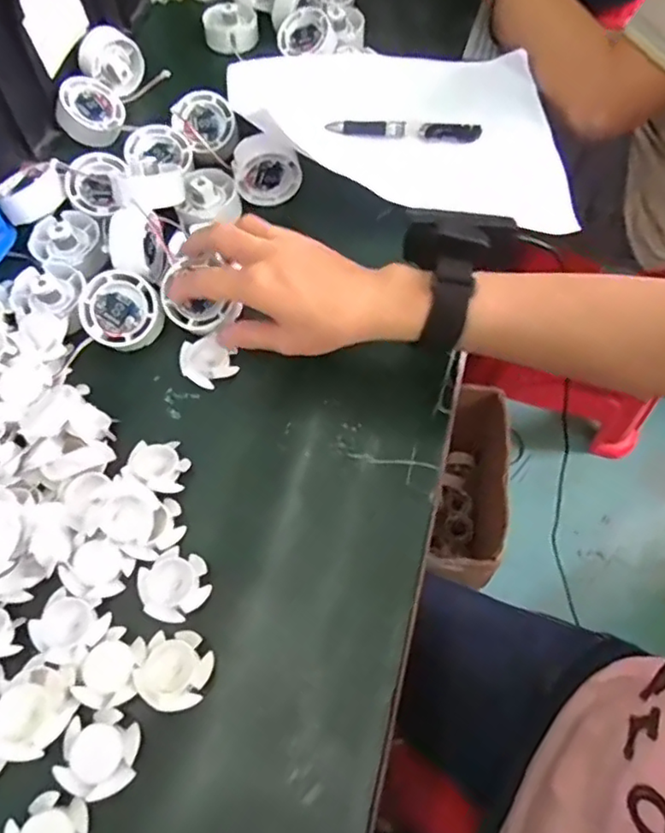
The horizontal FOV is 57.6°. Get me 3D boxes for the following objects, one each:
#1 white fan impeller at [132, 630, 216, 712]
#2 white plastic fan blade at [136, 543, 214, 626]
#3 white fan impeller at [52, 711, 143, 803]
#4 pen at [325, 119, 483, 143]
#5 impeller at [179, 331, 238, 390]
[{"bbox_3d":[-0.086,0.140,0.335,0.038,0.014,0.040,0,60,0],"label":"white fan impeller"},{"bbox_3d":[-0.093,0.099,0.356,0.040,0.011,0.036,-38,67,-19],"label":"white plastic fan blade"},{"bbox_3d":[-0.121,0.176,0.316,0.038,0.014,0.039,0,60,0],"label":"white fan impeller"},{"bbox_3d":[0.066,-0.263,0.554,0.138,0.012,0.010,1,60,0],"label":"pen"},{"bbox_3d":[-0.091,-0.040,0.436,0.034,0.010,0.037,-39,67,-20],"label":"impeller"}]

